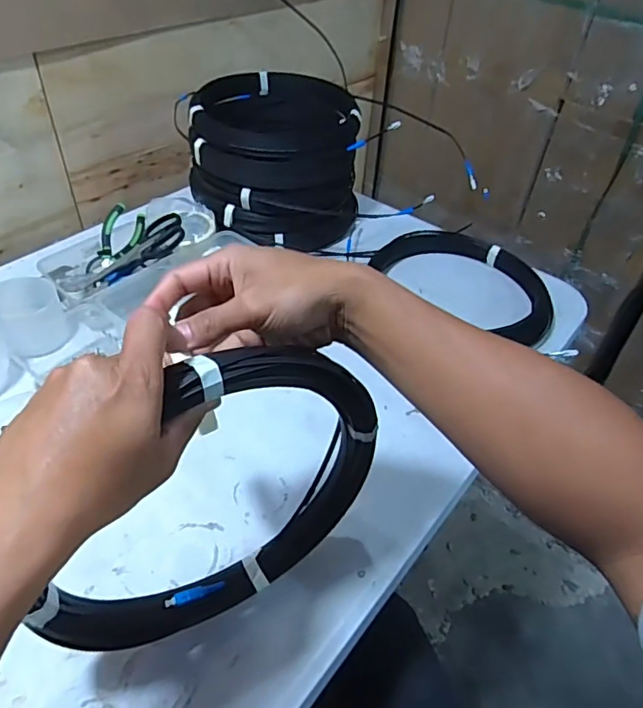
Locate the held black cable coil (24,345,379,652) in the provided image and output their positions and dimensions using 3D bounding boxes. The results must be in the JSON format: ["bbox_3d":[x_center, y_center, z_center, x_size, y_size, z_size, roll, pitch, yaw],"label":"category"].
[{"bbox_3d":[-0.075,0.117,0.406,0.274,0.279,0.048,-21,49,-25],"label":"held black cable coil"}]

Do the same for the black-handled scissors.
[{"bbox_3d":[-0.276,-0.145,0.784,0.177,0.024,0.071,-29,45,11],"label":"black-handled scissors"}]

